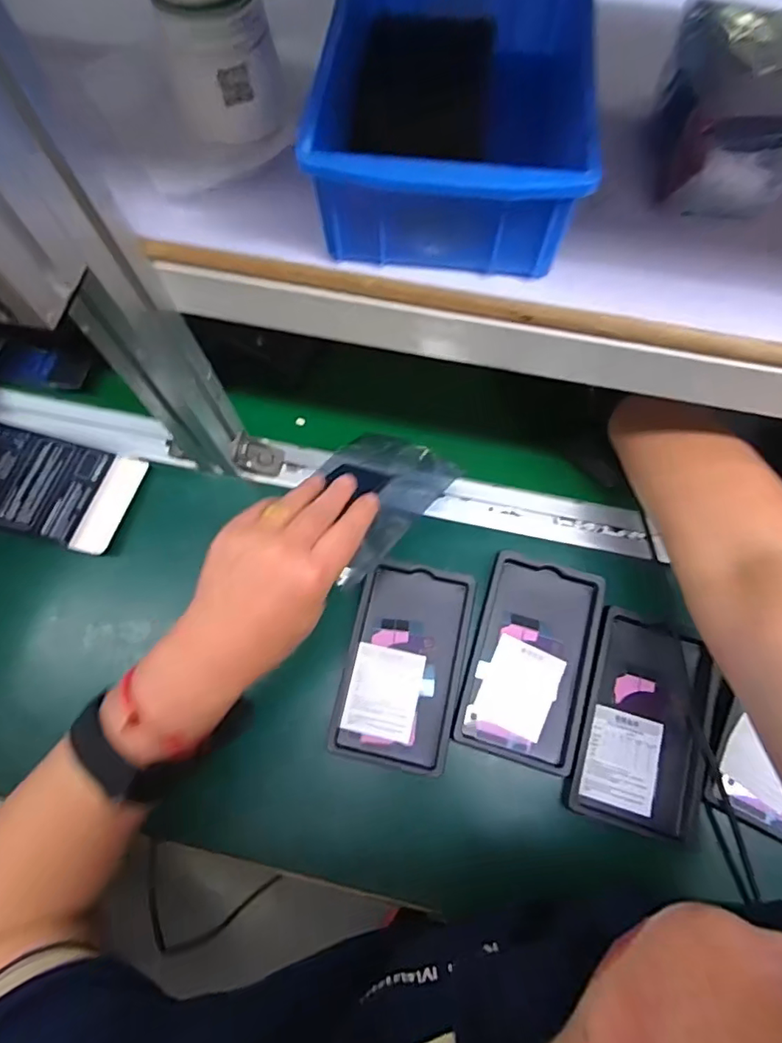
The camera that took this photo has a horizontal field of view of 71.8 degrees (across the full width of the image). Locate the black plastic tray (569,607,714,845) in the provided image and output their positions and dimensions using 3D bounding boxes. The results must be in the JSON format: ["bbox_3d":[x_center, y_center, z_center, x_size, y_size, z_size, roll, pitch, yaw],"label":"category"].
[{"bbox_3d":[0.199,0.155,0.422,0.090,0.024,0.155,16,71,6],"label":"black plastic tray"}]

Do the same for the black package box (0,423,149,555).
[{"bbox_3d":[-0.320,-0.034,0.489,0.172,0.021,0.092,13,70,5],"label":"black package box"}]

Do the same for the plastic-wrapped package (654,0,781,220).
[{"bbox_3d":[0.185,-0.221,0.289,0.076,0.046,0.109,9,70,4],"label":"plastic-wrapped package"}]

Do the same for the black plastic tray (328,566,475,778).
[{"bbox_3d":[0.011,0.117,0.443,0.092,0.016,0.156,12,70,5],"label":"black plastic tray"}]

